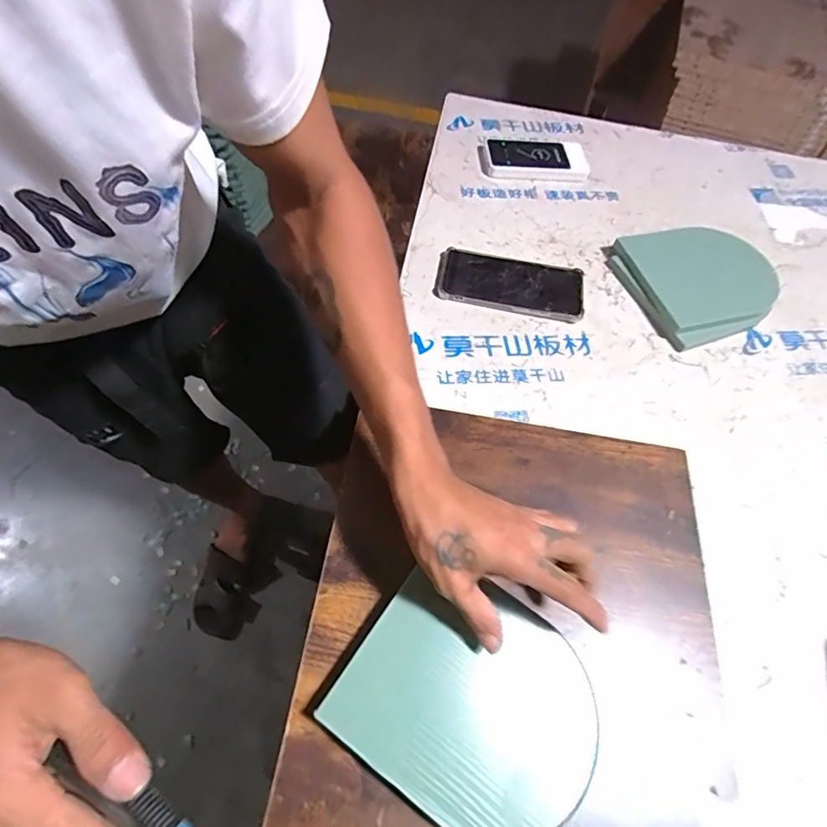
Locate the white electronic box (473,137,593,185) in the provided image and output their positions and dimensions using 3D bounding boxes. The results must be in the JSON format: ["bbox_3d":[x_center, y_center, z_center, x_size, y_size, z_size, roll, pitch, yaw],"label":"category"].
[{"bbox_3d":[0.170,-0.363,0.683,0.149,0.026,0.087,-1,60,-4],"label":"white electronic box"}]

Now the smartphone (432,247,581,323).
[{"bbox_3d":[0.112,-0.150,0.555,0.168,0.016,0.075,13,60,4],"label":"smartphone"}]

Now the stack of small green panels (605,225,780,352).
[{"bbox_3d":[0.344,-0.168,0.580,0.178,0.032,0.169,-19,63,-14],"label":"stack of small green panels"}]

